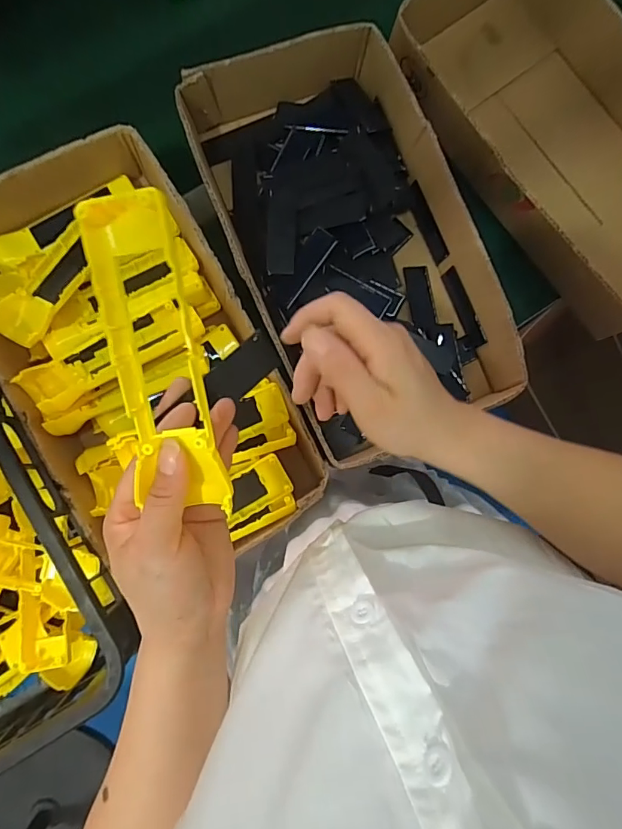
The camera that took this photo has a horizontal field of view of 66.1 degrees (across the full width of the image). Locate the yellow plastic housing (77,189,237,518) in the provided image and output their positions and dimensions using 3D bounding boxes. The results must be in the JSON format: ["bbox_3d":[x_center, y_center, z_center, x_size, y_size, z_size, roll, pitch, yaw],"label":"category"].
[{"bbox_3d":[-0.081,-0.025,0.244,0.053,0.028,0.161,-12,103,-4],"label":"yellow plastic housing"}]

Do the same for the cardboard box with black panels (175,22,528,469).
[{"bbox_3d":[0.037,-0.182,0.513,0.241,0.078,0.420,-22,85,-5],"label":"cardboard box with black panels"}]

